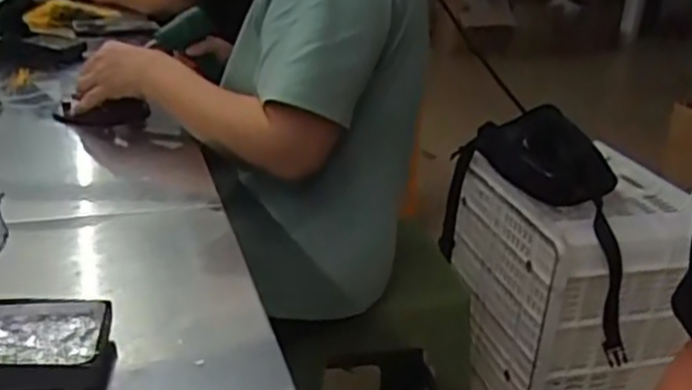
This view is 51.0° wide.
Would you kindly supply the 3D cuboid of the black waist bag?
[{"bbox_3d":[0.336,0.037,1.235,0.124,0.306,0.393,-12,28,-32],"label":"black waist bag"}]

